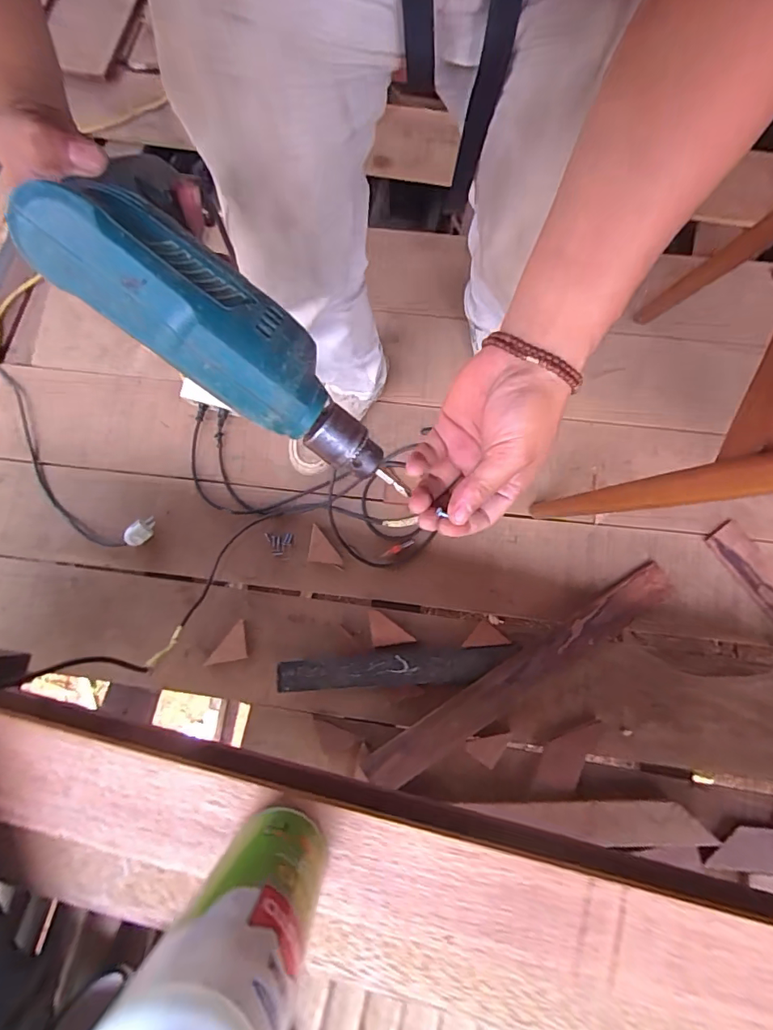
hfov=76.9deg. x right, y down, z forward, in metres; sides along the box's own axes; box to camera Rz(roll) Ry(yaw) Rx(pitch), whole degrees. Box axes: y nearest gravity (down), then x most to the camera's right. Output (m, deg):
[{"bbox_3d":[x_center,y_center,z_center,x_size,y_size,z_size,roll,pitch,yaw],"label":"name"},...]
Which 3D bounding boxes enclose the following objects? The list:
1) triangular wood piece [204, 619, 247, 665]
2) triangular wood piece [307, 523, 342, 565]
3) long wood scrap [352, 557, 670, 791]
[{"bbox_3d":[-0.280,0.223,0.848,0.071,0.004,0.063,-10,75,-2],"label":"triangular wood piece"},{"bbox_3d":[-0.111,0.055,0.897,0.061,0.008,0.067,5,75,2],"label":"triangular wood piece"},{"bbox_3d":[0.233,0.269,0.833,0.606,0.017,0.077,-31,77,-7],"label":"long wood scrap"}]

